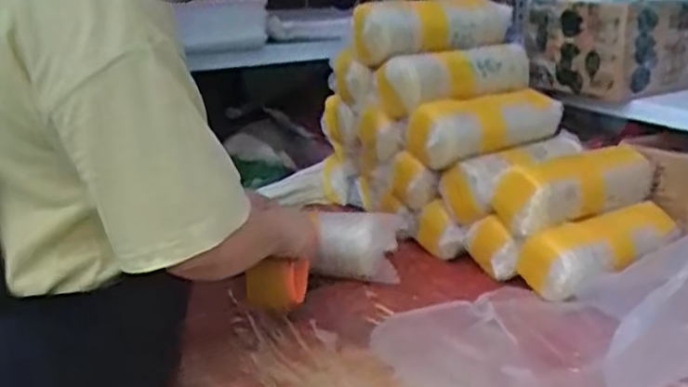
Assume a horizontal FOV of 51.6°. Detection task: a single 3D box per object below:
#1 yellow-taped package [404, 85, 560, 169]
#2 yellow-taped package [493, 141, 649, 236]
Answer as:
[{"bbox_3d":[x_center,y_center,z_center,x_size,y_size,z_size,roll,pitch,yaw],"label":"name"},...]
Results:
[{"bbox_3d":[0.219,-0.110,1.111,0.253,0.089,0.086,-10,18,-19],"label":"yellow-taped package"},{"bbox_3d":[0.323,-0.012,1.010,0.257,0.072,0.084,-15,20,-32],"label":"yellow-taped package"}]

